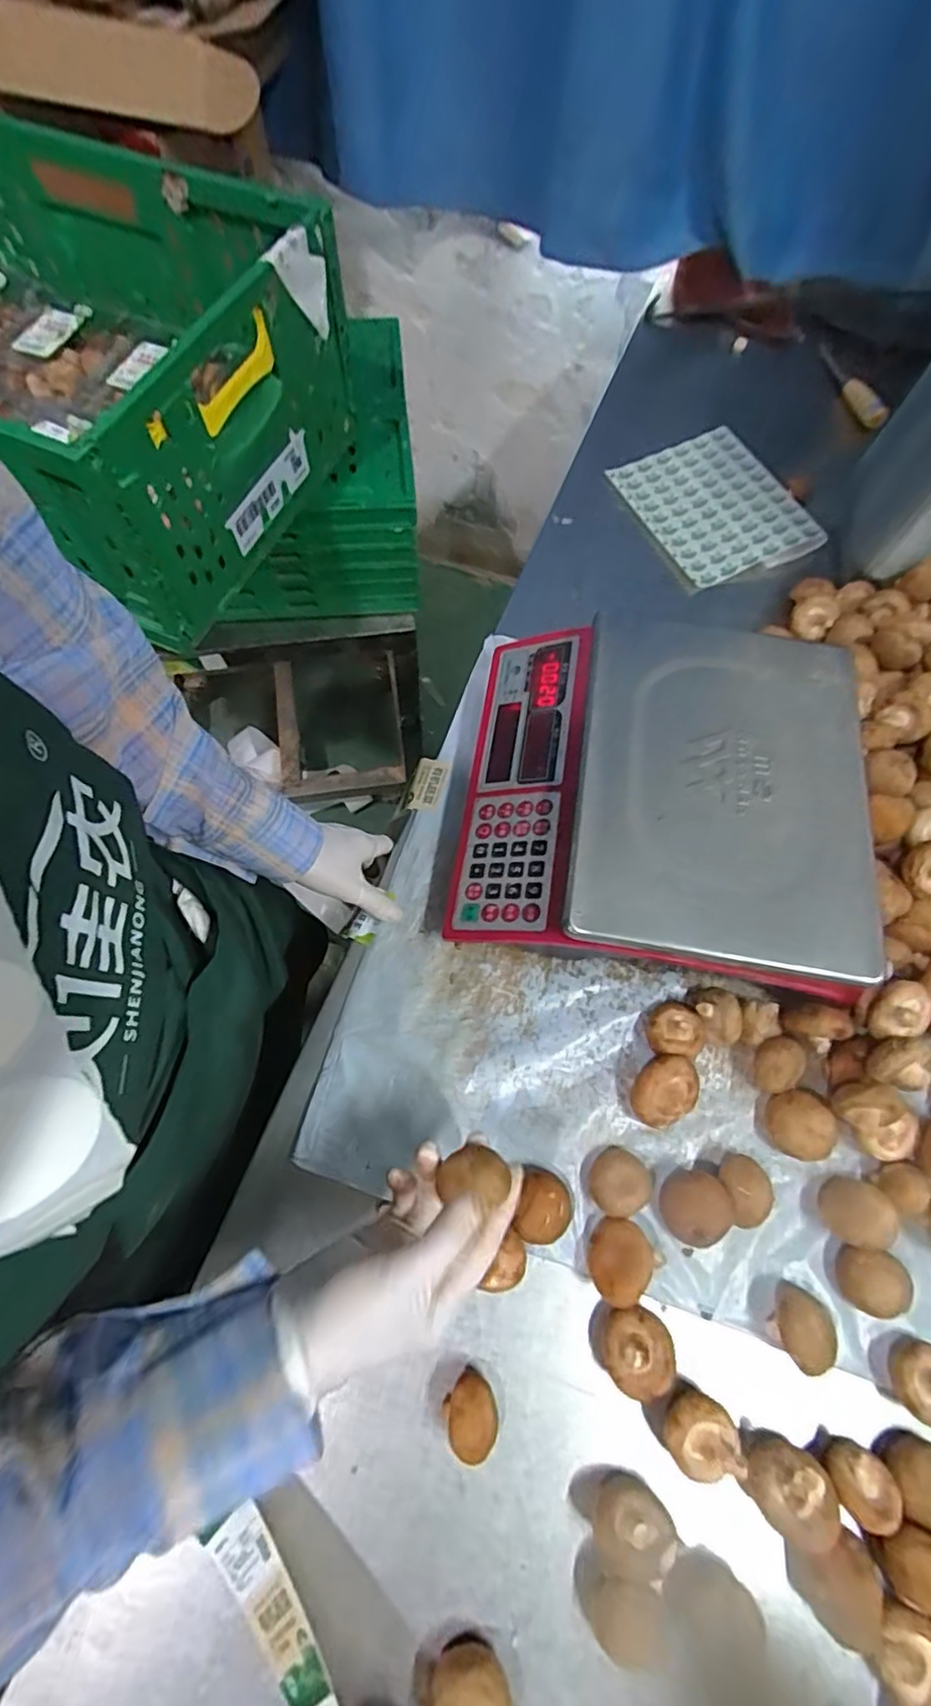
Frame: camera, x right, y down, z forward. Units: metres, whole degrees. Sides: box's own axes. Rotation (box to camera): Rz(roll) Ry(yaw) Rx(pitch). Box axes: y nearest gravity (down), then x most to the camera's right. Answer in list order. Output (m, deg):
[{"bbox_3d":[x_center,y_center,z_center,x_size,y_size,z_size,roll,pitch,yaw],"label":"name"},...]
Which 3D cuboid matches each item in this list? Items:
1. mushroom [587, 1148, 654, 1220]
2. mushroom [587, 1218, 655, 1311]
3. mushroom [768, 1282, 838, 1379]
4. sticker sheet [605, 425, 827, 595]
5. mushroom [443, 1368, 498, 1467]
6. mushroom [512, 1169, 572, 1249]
[{"bbox_3d":[0.110,0.236,0.443,0.042,0.024,0.042,-3,67,8],"label":"mushroom"},{"bbox_3d":[0.104,0.278,0.423,0.037,0.034,0.047,14,70,14],"label":"mushroom"},{"bbox_3d":[0.225,0.316,0.412,0.037,0.032,0.043,7,69,12],"label":"mushroom"},{"bbox_3d":[0.299,-0.418,0.744,0.194,0.010,0.211,-23,76,-7],"label":"sticker sheet"},{"bbox_3d":[0.003,0.360,0.395,0.034,0.037,0.038,5,68,11],"label":"mushroom"},{"bbox_3d":[0.056,0.251,0.436,0.039,0.035,0.044,14,70,14],"label":"mushroom"}]

